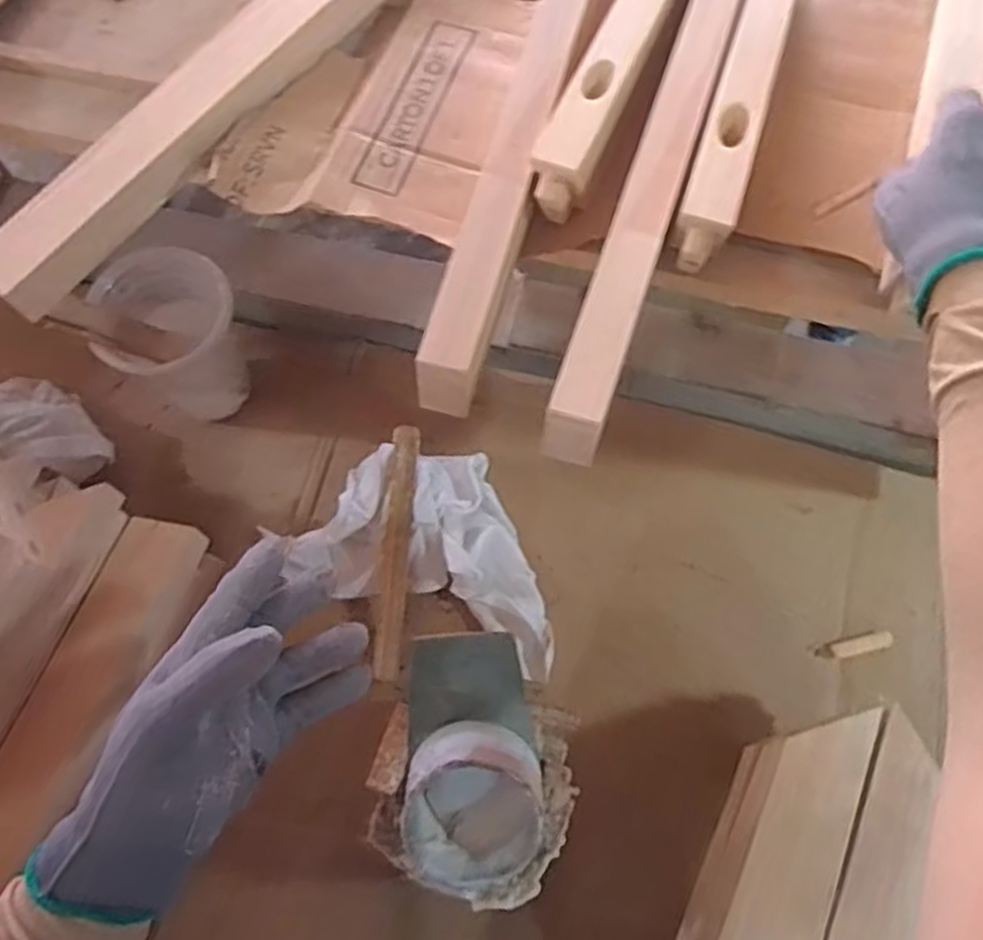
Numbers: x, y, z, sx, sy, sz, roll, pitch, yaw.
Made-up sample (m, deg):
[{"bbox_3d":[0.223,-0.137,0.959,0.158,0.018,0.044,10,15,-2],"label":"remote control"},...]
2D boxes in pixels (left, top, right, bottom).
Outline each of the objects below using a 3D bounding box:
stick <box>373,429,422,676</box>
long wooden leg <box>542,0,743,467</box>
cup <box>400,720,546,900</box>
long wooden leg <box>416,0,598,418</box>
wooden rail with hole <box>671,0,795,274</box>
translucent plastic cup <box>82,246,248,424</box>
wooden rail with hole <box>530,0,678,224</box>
[{"bbox_3d":[-0.081,0.071,0.665,0.025,0.009,0.213,5,89,4],"label":"stick"},{"bbox_3d":[0.105,-0.190,0.471,0.031,0.030,0.396,17,71,8],"label":"long wooden leg"},{"bbox_3d":[-0.010,0.209,0.482,0.093,0.060,0.105,1,101,-2],"label":"cup"},{"bbox_3d":[0.026,-0.218,0.487,0.033,0.045,0.386,14,71,7],"label":"long wooden leg"},{"bbox_3d":[0.157,-0.239,0.476,0.030,0.034,0.255,17,71,8],"label":"wooden rail with hole"},{"bbox_3d":[-0.269,-0.108,0.695,0.117,0.157,0.094,-36,72,-11],"label":"translucent plastic cup"},{"bbox_3d":[0.087,-0.268,0.493,0.032,0.038,0.254,22,72,10],"label":"wooden rail with hole"}]

